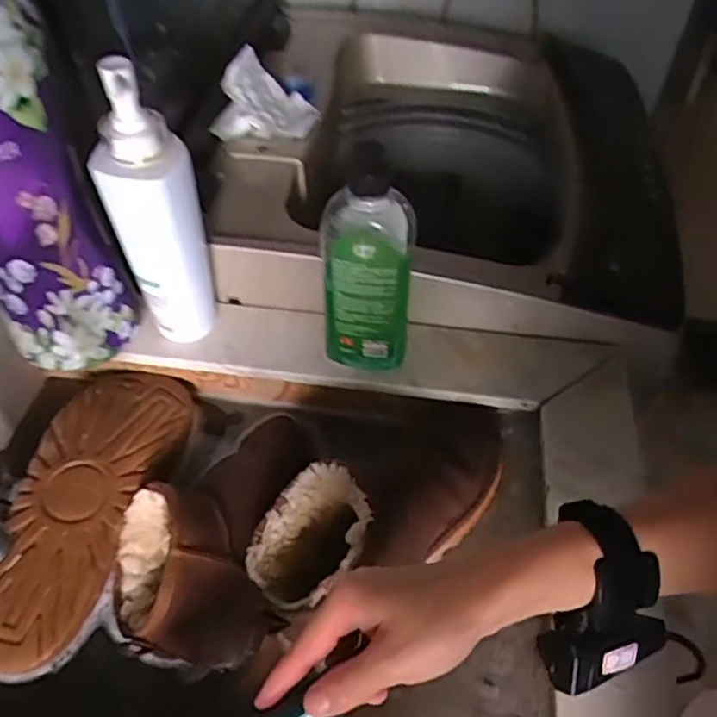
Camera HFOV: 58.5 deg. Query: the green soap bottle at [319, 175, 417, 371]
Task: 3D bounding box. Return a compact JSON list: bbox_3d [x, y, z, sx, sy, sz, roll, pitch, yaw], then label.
[{"bbox_3d":[0.008,-0.067,0.529,0.070,0.191,0.049,4,50,3],"label":"green soap bottle"}]

